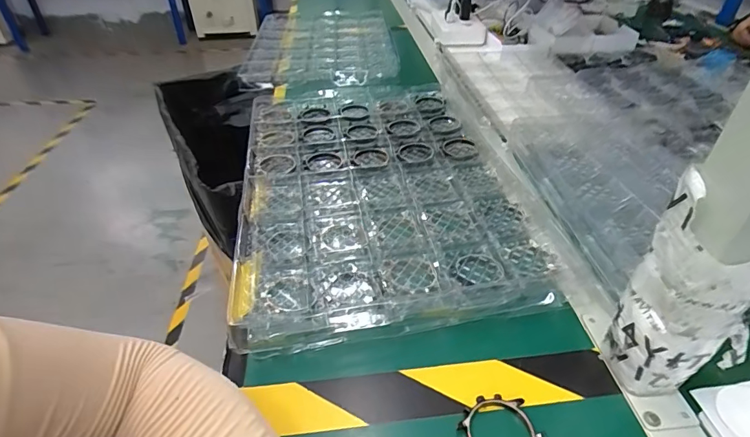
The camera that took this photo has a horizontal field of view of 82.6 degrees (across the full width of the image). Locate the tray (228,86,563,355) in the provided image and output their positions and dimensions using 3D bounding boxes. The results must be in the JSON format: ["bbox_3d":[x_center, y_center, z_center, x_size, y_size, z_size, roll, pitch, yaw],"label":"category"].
[{"bbox_3d":[-0.003,-0.055,0.509,0.288,0.021,0.431,-5,40,-8],"label":"tray"}]

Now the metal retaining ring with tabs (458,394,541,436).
[{"bbox_3d":[0.084,0.144,0.289,0.050,0.005,0.048,1,40,-1],"label":"metal retaining ring with tabs"}]

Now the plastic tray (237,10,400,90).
[{"bbox_3d":[-0.109,-0.380,0.927,0.309,0.031,0.444,-5,39,-5],"label":"plastic tray"}]

